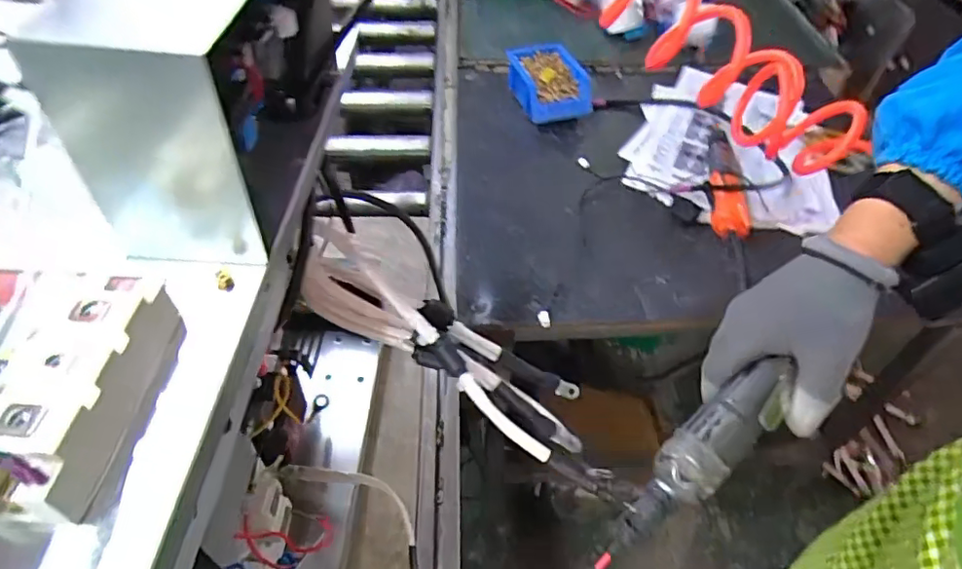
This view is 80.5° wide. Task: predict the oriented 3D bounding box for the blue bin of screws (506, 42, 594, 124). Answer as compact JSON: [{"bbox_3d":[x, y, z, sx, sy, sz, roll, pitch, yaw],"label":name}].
[{"bbox_3d":[0.118,-0.347,0.992,0.119,0.074,0.143,-12,50,-12],"label":"blue bin of screws"}]

